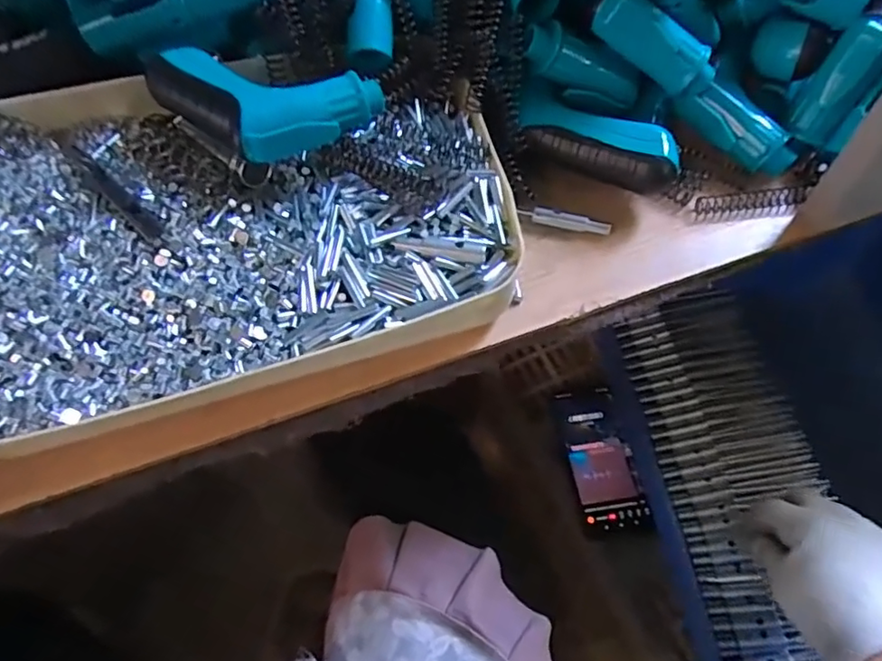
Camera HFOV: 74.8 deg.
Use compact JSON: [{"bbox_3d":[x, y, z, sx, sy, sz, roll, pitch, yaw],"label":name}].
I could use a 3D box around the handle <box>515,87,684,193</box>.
[{"bbox_3d":[0.098,-0.121,0.368,0.106,0.022,0.045,24,64,16],"label":"handle"}]

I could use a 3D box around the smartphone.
[{"bbox_3d":[0.171,0.137,0.612,0.067,0.015,0.155,-4,62,-5],"label":"smartphone"}]

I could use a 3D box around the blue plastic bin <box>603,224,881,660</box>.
[{"bbox_3d":[0.320,0.107,0.500,0.285,0.171,0.383,-8,60,-1],"label":"blue plastic bin"}]

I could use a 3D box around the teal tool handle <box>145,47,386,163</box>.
[{"bbox_3d":[-0.108,-0.144,0.340,0.123,0.029,0.082,34,68,21],"label":"teal tool handle"}]

